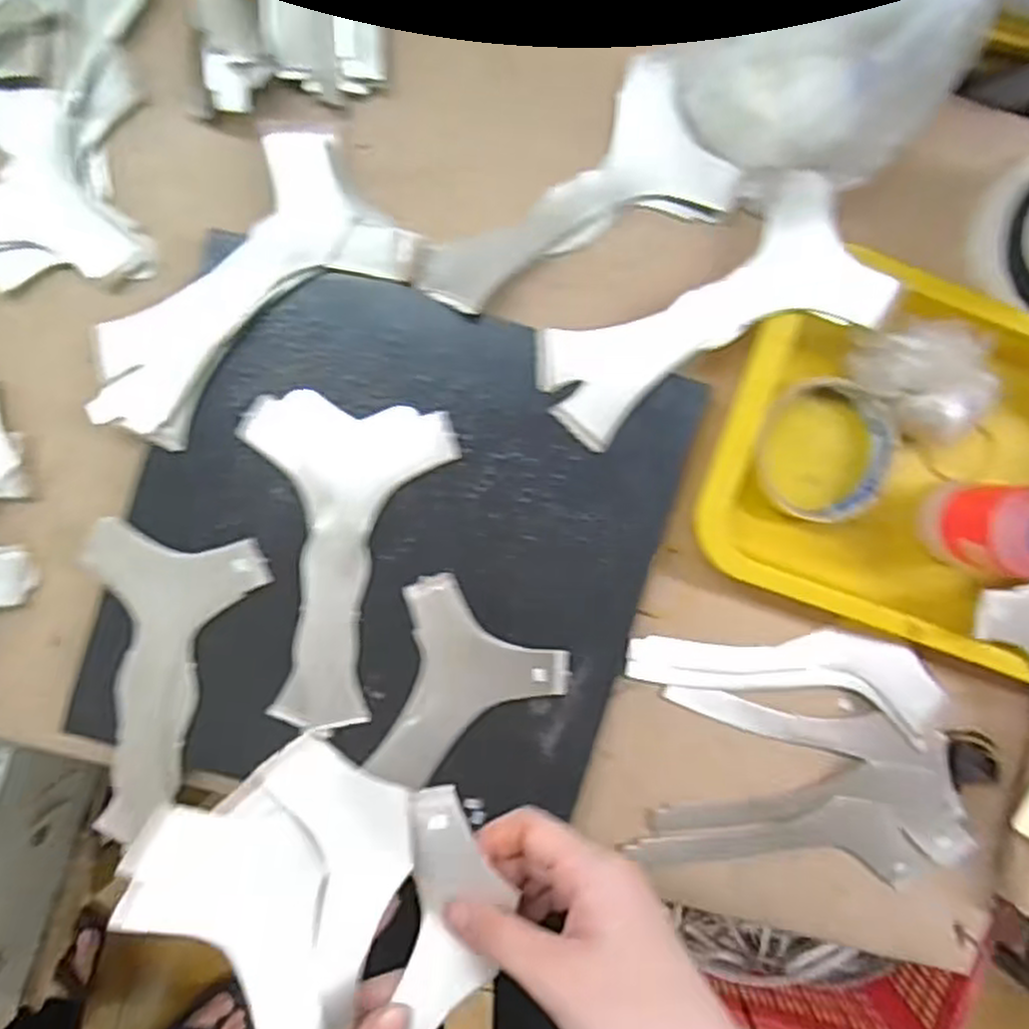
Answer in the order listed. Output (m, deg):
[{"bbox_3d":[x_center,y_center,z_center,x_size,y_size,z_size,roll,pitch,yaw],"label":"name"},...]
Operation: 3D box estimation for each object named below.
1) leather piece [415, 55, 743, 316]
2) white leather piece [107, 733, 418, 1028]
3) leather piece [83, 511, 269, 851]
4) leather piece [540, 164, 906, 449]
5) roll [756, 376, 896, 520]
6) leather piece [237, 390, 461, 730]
[{"bbox_3d":[0.033,-0.176,0.459,0.184,0.033,0.093,-34,95,1],"label":"leather piece"},{"bbox_3d":[-0.096,0.147,0.327,0.108,0.012,0.101,25,63,23],"label":"white leather piece"},{"bbox_3d":[-0.219,0.091,0.453,0.094,0.006,0.183,24,93,-6],"label":"leather piece"},{"bbox_3d":[0.106,-0.108,0.443,0.186,0.020,0.086,-29,95,1],"label":"leather piece"},{"bbox_3d":[0.185,-0.038,0.470,0.083,0.029,0.084,0,95,-2],"label":"roll"},{"bbox_3d":[-0.105,0.030,0.456,0.111,0.009,0.188,9,94,-2],"label":"leather piece"}]

